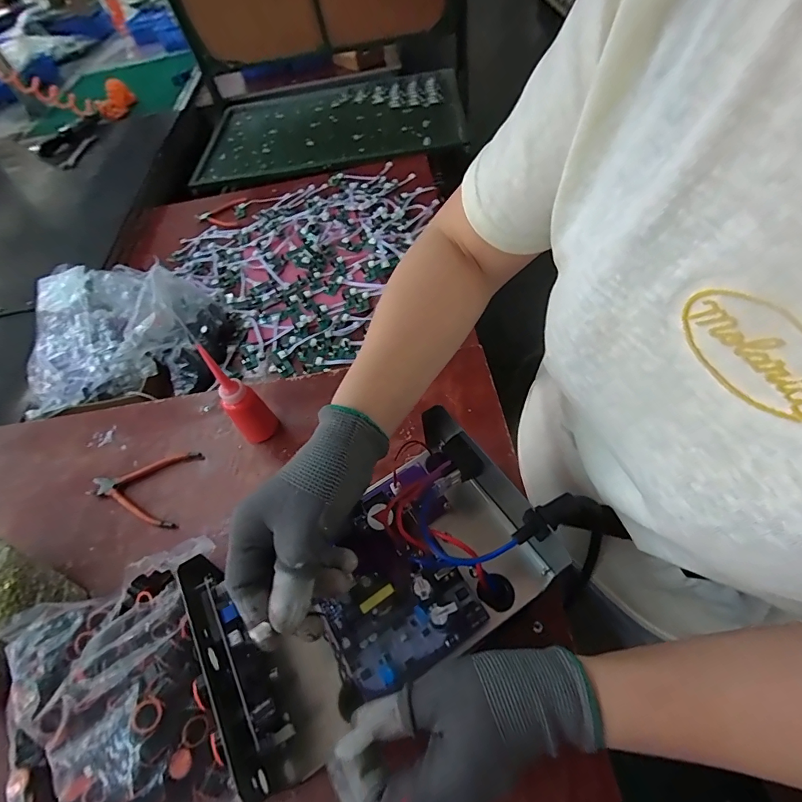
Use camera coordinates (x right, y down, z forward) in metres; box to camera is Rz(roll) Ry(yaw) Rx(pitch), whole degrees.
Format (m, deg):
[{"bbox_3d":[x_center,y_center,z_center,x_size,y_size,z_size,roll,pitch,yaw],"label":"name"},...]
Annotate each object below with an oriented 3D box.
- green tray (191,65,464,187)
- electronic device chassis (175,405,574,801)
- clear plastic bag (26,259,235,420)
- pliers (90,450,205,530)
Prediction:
[{"bbox_3d":[-0.227,-0.893,1.352,0.833,0.055,0.555,-8,55,3],"label":"green tray"},{"bbox_3d":[-0.021,0.114,0.302,0.243,0.070,0.163,-30,58,-15],"label":"electronic device chassis"},{"bbox_3d":[-0.513,-0.160,0.788,0.335,0.126,0.330,-15,55,-2],"label":"clear plastic bag"},{"bbox_3d":[-0.347,0.110,0.558,0.140,0.014,0.104,4,56,11],"label":"pliers"}]

